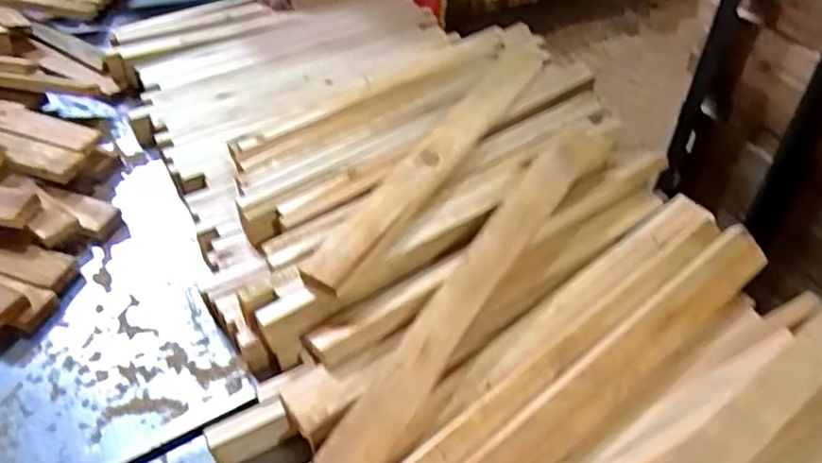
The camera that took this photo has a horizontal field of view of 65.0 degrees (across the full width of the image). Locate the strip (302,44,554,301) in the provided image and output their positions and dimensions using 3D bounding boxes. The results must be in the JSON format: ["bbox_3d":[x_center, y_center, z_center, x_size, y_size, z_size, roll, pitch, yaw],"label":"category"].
[{"bbox_3d":[0.044,-0.105,0.804,0.063,0.031,0.518,23,51,24],"label":"strip"}]

